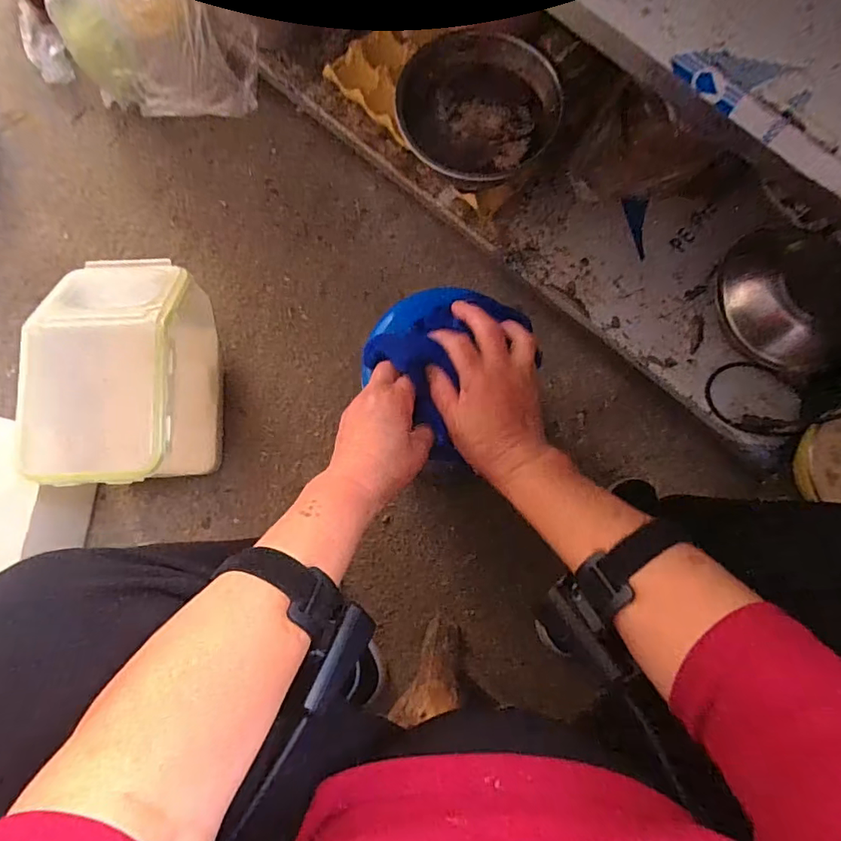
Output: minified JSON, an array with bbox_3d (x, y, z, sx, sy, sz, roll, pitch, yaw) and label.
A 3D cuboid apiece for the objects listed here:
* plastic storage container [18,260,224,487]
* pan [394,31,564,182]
[{"bbox_3d":[-0.335,-0.056,0.596,0.157,0.177,0.251,1,81,-1],"label":"plastic storage container"},{"bbox_3d":[0.062,-0.350,0.557,0.160,0.041,0.154,0,81,-1],"label":"pan"}]

